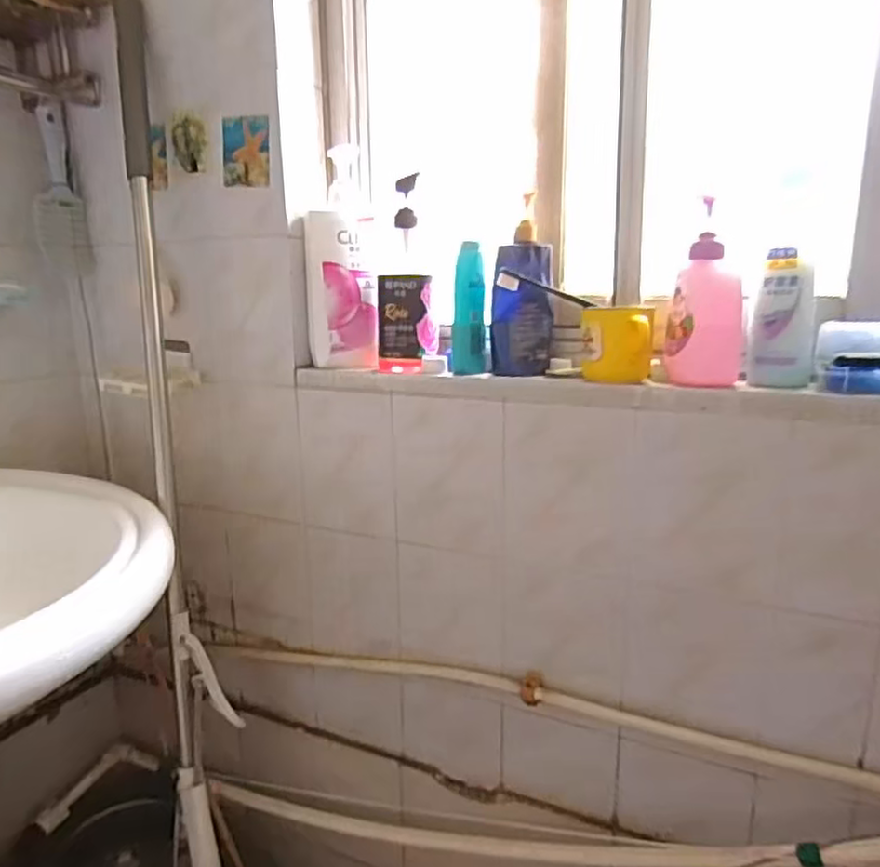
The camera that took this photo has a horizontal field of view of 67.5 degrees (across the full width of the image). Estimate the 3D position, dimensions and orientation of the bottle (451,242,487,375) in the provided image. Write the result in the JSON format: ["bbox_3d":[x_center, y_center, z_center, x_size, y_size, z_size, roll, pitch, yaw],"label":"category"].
[{"bbox_3d":[0.037,-0.153,0.814,0.042,0.153,0.033,1,12,6],"label":"bottle"}]

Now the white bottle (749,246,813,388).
[{"bbox_3d":[0.355,-0.117,0.681,0.059,0.135,0.028,8,14,31],"label":"white bottle"}]

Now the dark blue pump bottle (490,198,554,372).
[{"bbox_3d":[0.101,-0.179,0.816,0.072,0.201,0.080,0,12,1],"label":"dark blue pump bottle"}]

